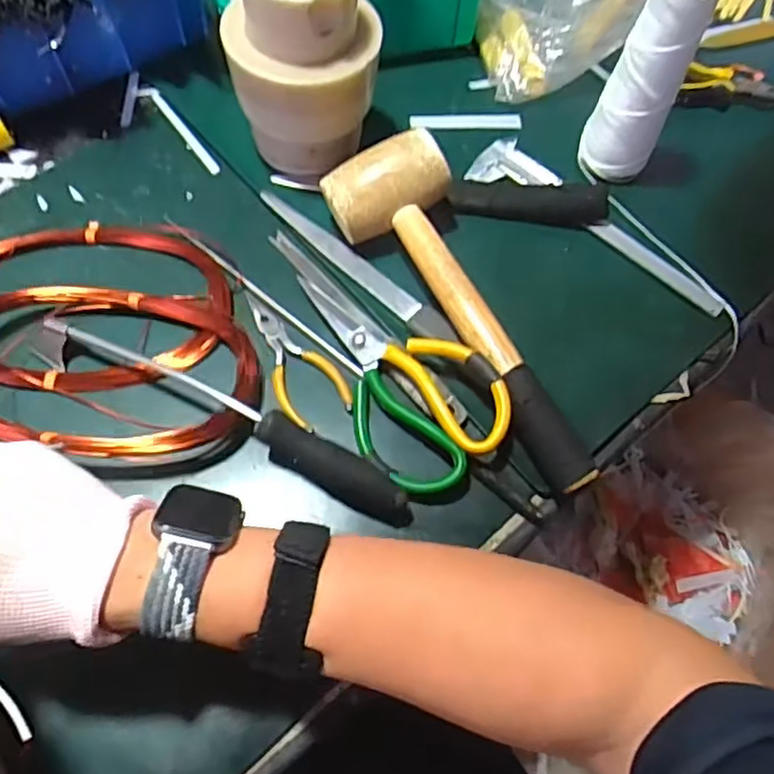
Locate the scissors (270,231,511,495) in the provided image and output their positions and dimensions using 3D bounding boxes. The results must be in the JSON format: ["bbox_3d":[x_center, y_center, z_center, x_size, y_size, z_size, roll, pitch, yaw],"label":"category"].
[{"bbox_3d":[-0.021,-0.031,0.459,0.094,0.039,0.237,-39,72,-19],"label":"scissors"}]

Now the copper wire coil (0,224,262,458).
[{"bbox_3d":[-0.205,-0.047,0.462,0.241,0.047,0.190,7,64,0],"label":"copper wire coil"}]

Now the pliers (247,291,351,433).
[{"bbox_3d":[-0.074,-0.022,0.469,0.048,0.009,0.118,-34,70,-17],"label":"pliers"}]

